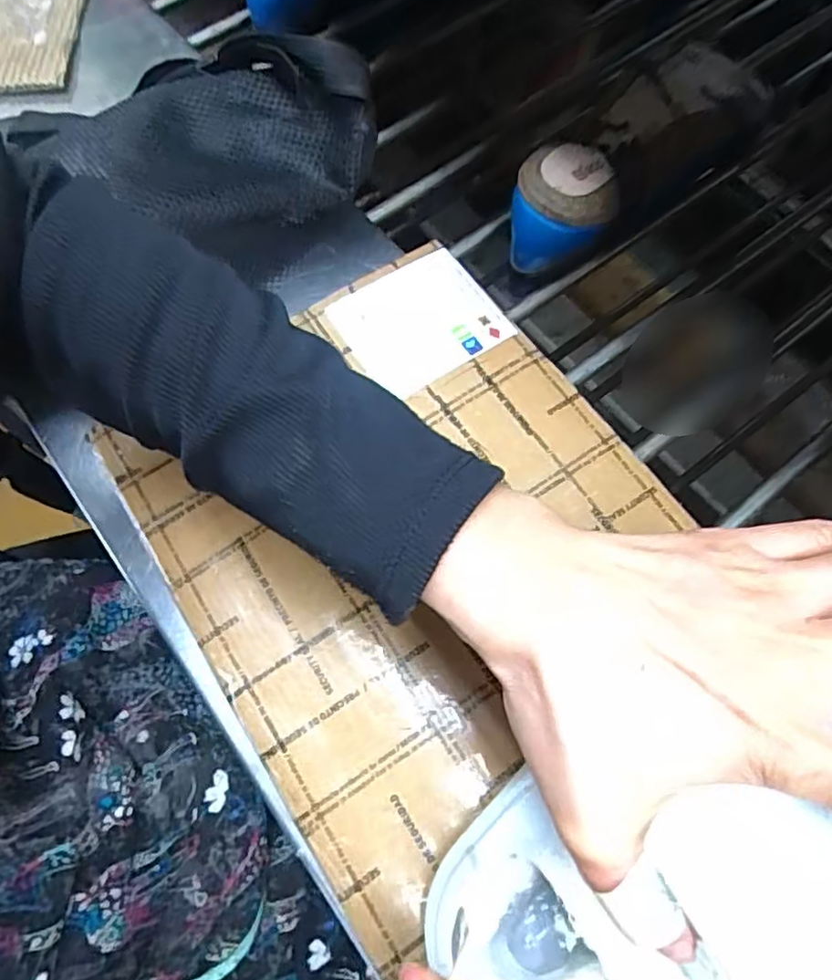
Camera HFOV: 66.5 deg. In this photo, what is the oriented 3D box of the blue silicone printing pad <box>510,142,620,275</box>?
[{"bbox_3d":[0.094,-0.179,0.408,0.061,0.052,0.057,14,69,6],"label":"blue silicone printing pad"}]

